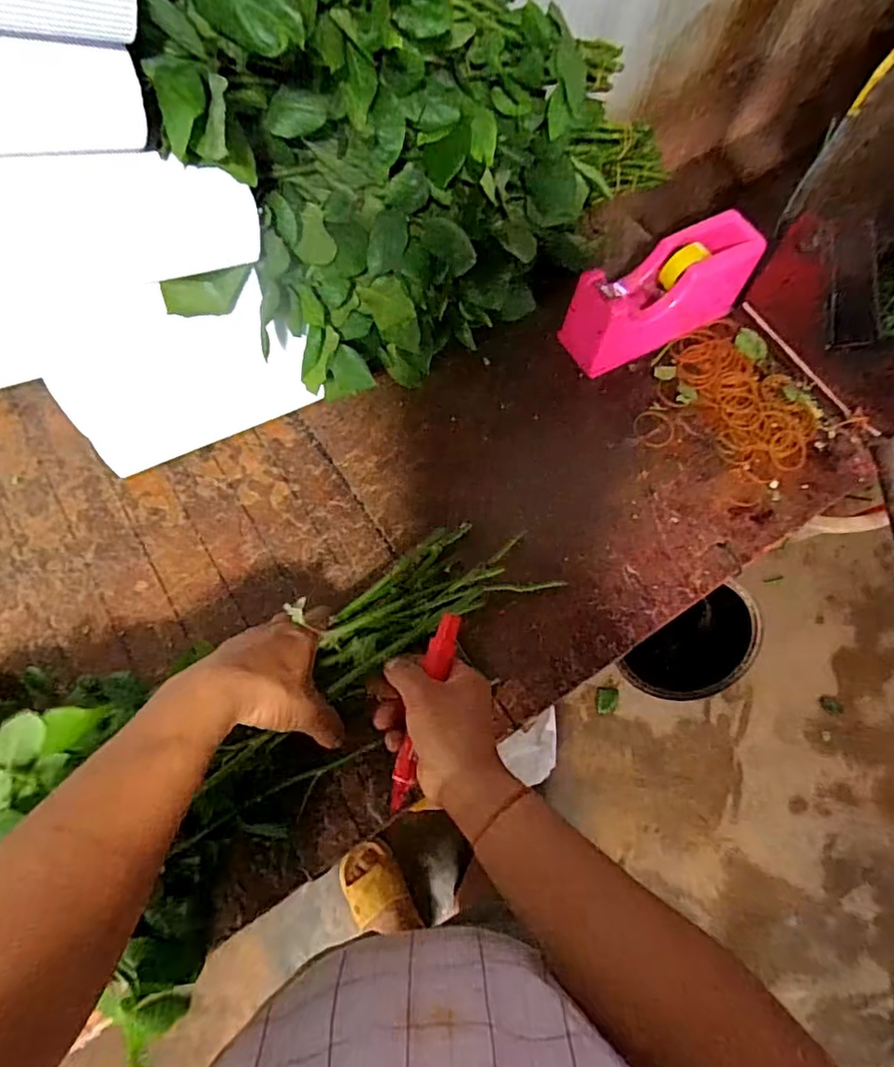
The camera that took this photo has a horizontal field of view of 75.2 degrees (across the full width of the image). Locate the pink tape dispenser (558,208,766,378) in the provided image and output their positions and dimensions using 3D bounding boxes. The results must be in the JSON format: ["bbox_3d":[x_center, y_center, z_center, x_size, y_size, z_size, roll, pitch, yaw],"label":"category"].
[{"bbox_3d":[0.222,-0.247,0.614,0.216,0.101,0.069,-26,72,-12],"label":"pink tape dispenser"}]

